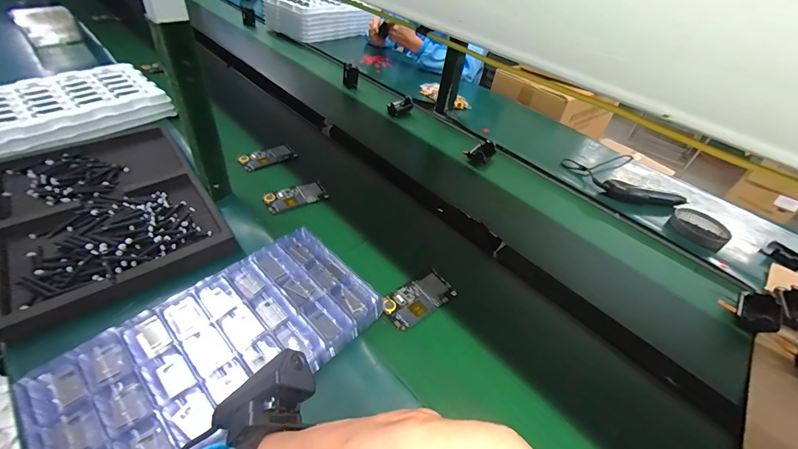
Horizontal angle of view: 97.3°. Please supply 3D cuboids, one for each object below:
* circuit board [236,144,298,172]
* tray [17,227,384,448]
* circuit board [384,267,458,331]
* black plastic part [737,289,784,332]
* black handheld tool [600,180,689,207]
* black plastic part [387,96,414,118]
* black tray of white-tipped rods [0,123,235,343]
[{"bbox_3d":[-0.304,-0.156,0.812,0.121,0.010,0.051,-27,72,-29],"label":"circuit board"},{"bbox_3d":[-0.231,0.153,0.460,0.386,0.038,0.207,-29,52,-35],"label":"tray"},{"bbox_3d":[0.032,0.119,0.569,0.124,0.009,0.063,-25,49,-33],"label":"circuit board"},{"bbox_3d":[0.630,0.152,0.615,0.051,0.044,0.069,31,45,26],"label":"black plastic part"},{"bbox_3d":[0.586,-0.068,0.842,0.186,0.039,0.037,14,40,8],"label":"black handheld tool"},{"bbox_3d":[0.004,-0.353,1.049,0.079,0.035,0.029,-26,47,-7],"label":"black plastic part"},{"bbox_3d":[-0.535,-0.038,0.631,0.313,0.060,0.466,-26,50,-33],"label":"black tray of white-tipped rods"}]

